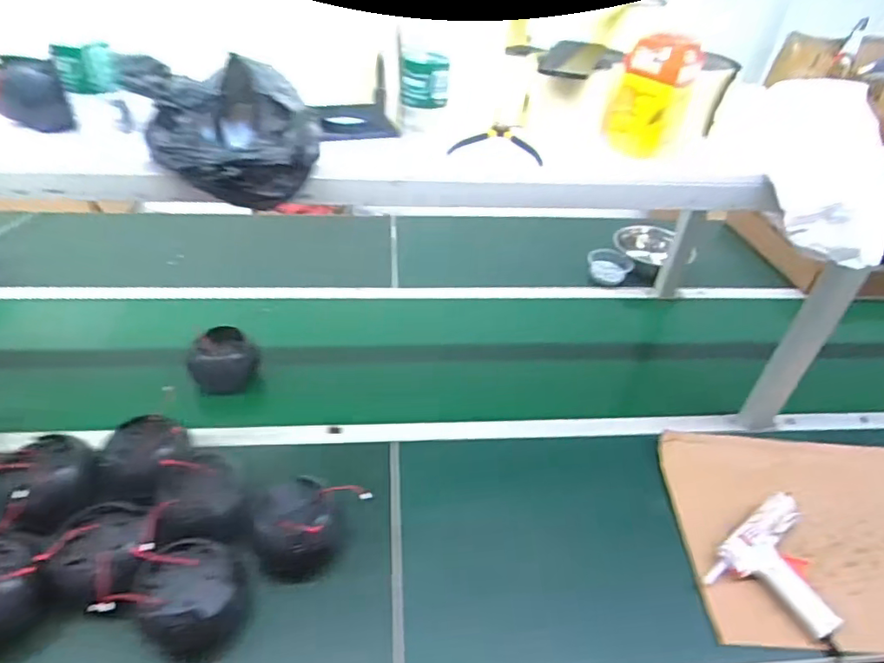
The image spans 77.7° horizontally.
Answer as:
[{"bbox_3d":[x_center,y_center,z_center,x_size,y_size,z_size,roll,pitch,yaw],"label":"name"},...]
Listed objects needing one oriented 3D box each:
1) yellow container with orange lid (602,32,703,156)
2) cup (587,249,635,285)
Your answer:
[{"bbox_3d":[0.289,-0.325,0.756,0.092,0.149,0.073,27,43,25],"label":"yellow container with orange lid"},{"bbox_3d":[0.417,-0.161,1.370,0.099,0.050,0.083,-5,40,-12],"label":"cup"}]

